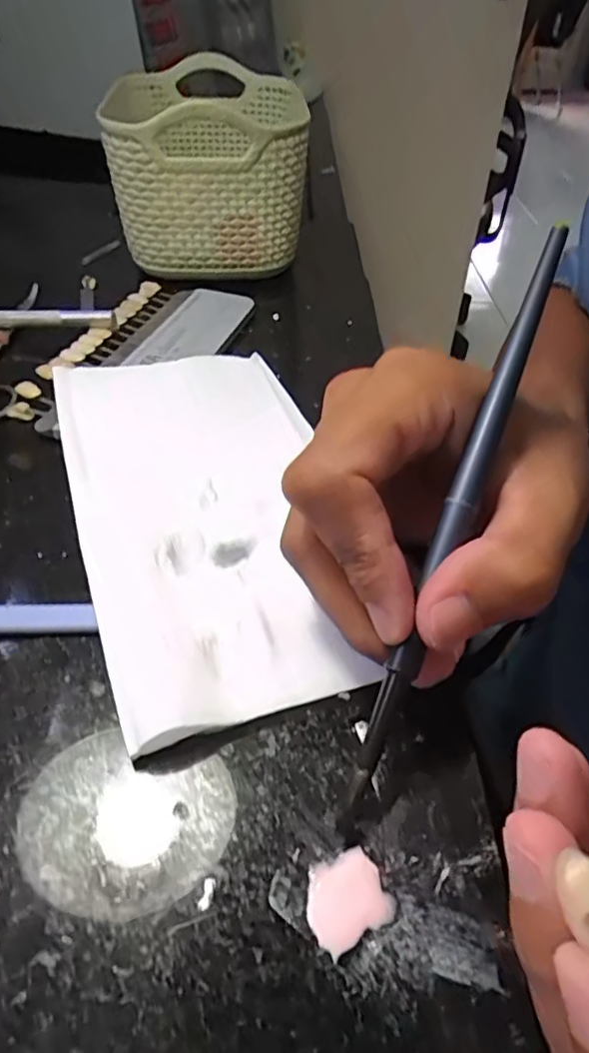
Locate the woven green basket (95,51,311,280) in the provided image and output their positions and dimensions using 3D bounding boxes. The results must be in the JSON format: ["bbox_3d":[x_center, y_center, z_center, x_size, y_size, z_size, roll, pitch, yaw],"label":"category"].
[{"bbox_3d":[-0.055,-0.233,0.394,0.115,0.082,0.173,1,45,-2],"label":"woven green basket"}]

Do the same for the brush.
[{"bbox_3d":[0.043,-0.005,0.157,0.007,0.008,0.169,20,82,14],"label":"brush"}]

